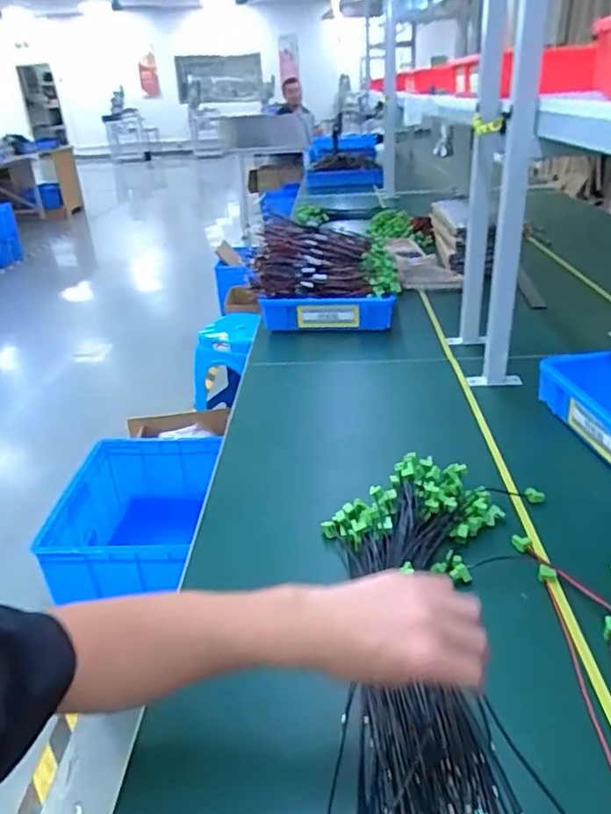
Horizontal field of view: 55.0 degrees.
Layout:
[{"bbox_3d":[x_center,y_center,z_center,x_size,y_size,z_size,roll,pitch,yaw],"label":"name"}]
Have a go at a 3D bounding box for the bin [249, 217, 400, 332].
[{"bbox_3d":[0.033,-0.319,1.384,0.311,0.180,0.336,-6,28,-4],"label":"bin"}]

